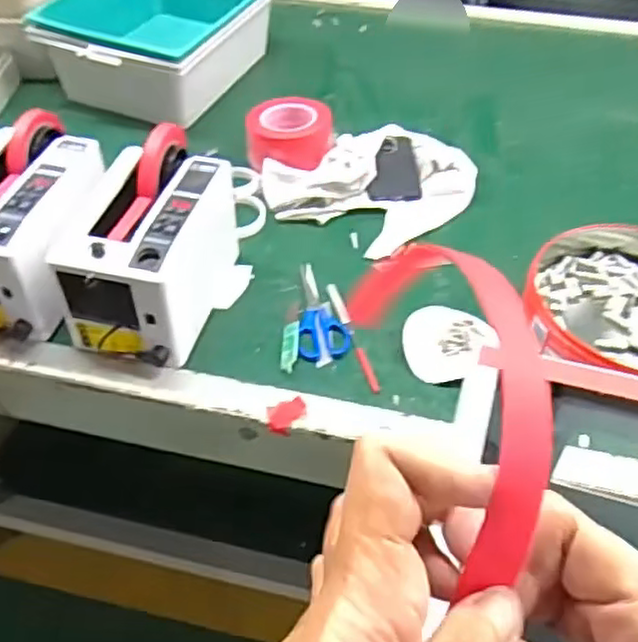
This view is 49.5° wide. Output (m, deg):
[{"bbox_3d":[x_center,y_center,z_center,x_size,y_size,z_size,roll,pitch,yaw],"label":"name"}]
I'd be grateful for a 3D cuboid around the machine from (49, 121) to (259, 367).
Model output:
[{"bbox_3d":[-0.188,-0.089,0.806,0.143,0.156,0.237,11,48,9],"label":"machine"}]

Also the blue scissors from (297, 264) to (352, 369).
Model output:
[{"bbox_3d":[0.006,-0.011,0.858,0.061,0.006,0.170,0,47,0],"label":"blue scissors"}]

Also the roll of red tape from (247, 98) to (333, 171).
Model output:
[{"bbox_3d":[-0.044,-0.279,1.036,0.132,0.063,0.110,9,47,8],"label":"roll of red tape"}]

